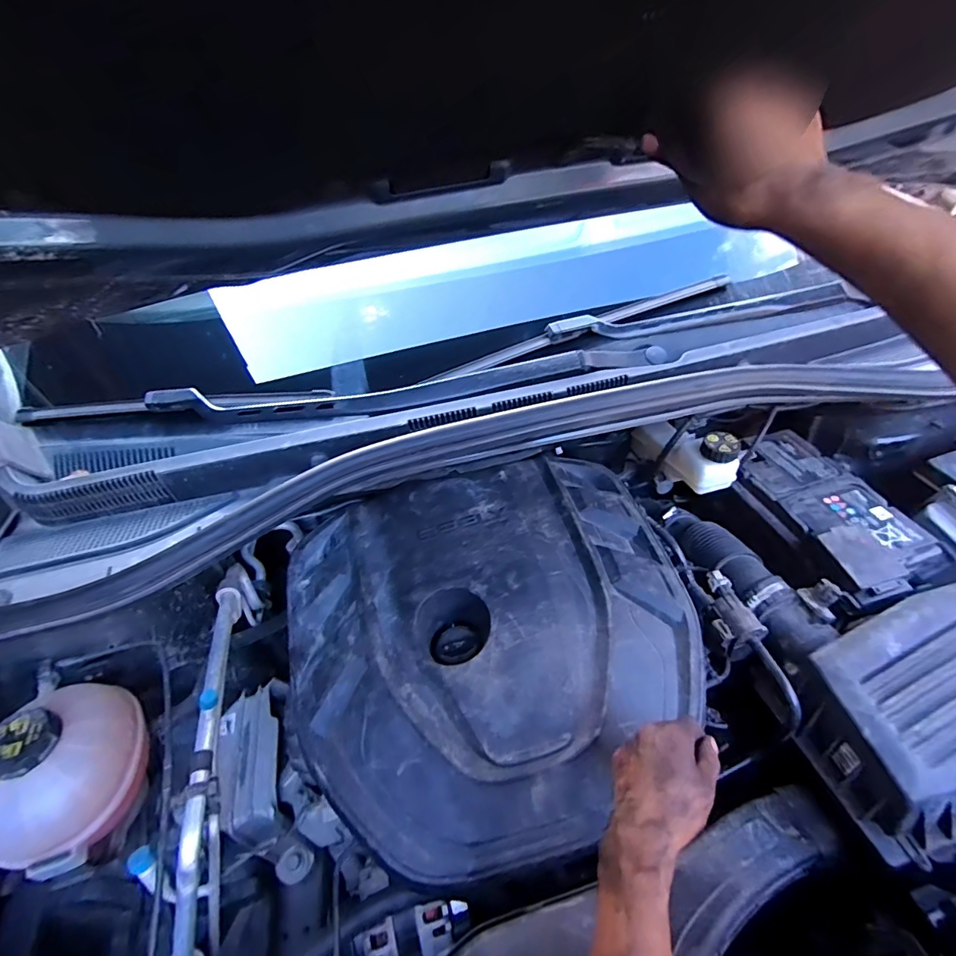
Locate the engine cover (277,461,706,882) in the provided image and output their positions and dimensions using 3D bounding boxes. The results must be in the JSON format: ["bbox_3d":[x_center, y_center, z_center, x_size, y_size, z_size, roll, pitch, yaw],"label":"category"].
[{"bbox_3d":[0.021,0.179,0.590,0.483,0.088,0.446,-15,43,-9],"label":"engine cover"}]

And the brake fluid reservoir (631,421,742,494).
[{"bbox_3d":[0.337,-0.045,0.780,0.068,0.095,0.233,-14,16,-8],"label":"brake fluid reservoir"}]

